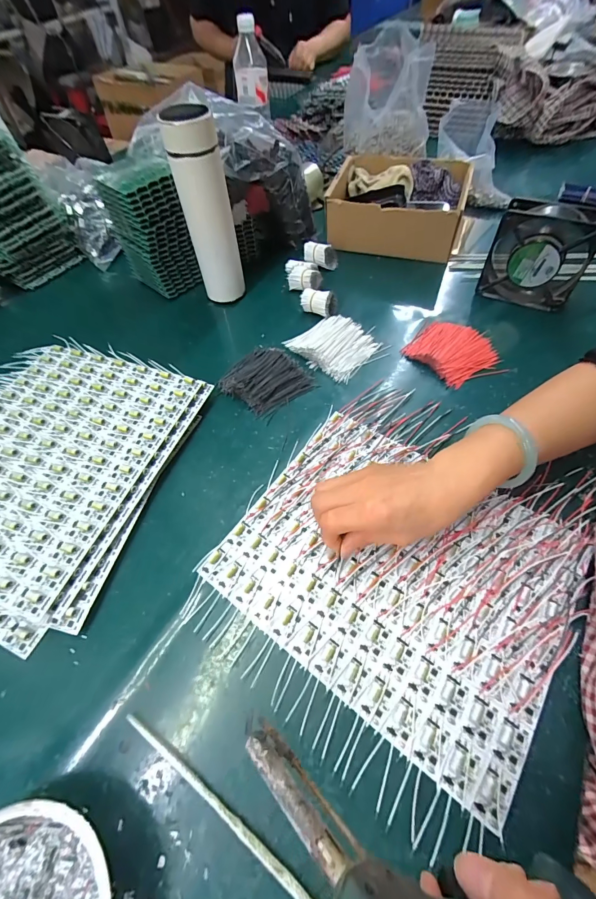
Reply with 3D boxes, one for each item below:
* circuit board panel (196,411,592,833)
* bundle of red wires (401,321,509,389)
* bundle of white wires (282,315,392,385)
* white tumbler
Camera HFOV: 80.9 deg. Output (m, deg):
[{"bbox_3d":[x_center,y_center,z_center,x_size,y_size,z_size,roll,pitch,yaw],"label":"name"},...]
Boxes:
[{"bbox_3d":[0.088,0.102,0.332,0.287,0.013,0.239,31,64,21],"label":"circuit board panel"},{"bbox_3d":[0.209,-0.134,0.471,0.097,0.016,0.117,-32,61,-16],"label":"bundle of red wires"},{"bbox_3d":[0.054,-0.150,0.490,0.101,0.021,0.111,-34,62,-17],"label":"bundle of white wires"},{"bbox_3d":[-0.120,-0.309,0.483,0.064,0.239,0.059,-14,58,-5],"label":"white tumbler"}]

